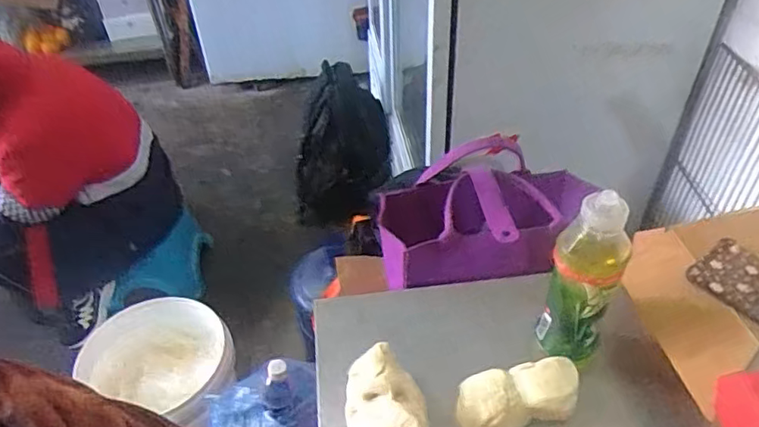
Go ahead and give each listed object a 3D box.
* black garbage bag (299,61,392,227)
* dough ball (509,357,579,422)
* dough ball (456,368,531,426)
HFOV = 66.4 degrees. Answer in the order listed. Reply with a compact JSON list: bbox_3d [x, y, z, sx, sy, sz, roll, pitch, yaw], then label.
[{"bbox_3d":[-0.129,-0.210,1.931,0.317,0.467,0.237,-5,43,-3],"label":"black garbage bag"},{"bbox_3d":[0.175,0.189,0.611,0.073,0.046,0.064,-6,43,-4],"label":"dough ball"},{"bbox_3d":[0.113,0.201,0.601,0.065,0.045,0.060,-1,43,1],"label":"dough ball"}]

